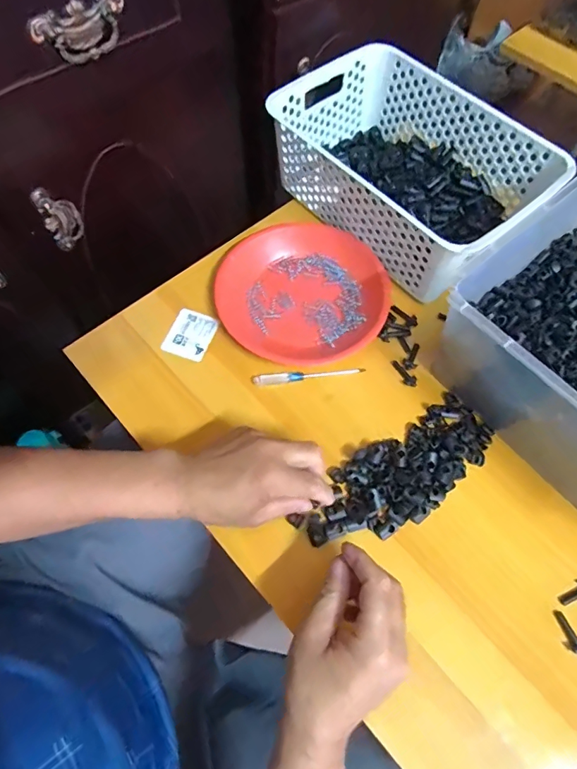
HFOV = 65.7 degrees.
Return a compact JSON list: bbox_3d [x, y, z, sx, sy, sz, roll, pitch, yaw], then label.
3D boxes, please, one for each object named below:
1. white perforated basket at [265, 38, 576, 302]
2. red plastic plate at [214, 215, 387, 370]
[{"bbox_3d":[0.139,-0.265,0.549,0.207,0.102,0.295,-38,72,-18],"label":"white perforated basket"},{"bbox_3d":[0.018,-0.112,0.528,0.189,0.025,0.186,1,65,-2],"label":"red plastic plate"}]

